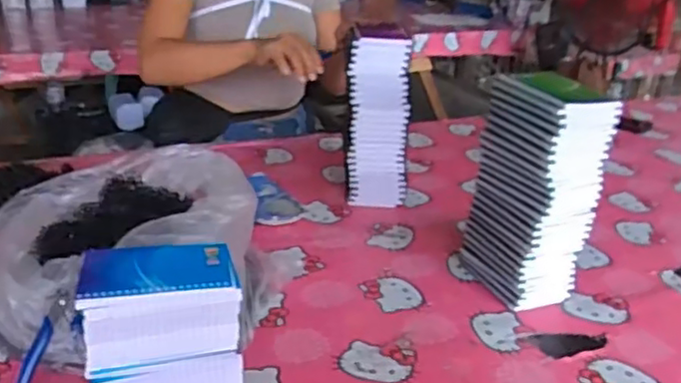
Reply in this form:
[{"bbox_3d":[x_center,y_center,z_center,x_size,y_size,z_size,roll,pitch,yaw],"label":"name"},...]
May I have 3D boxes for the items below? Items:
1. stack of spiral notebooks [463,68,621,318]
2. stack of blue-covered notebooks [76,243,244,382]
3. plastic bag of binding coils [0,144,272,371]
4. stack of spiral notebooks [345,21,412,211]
[{"bbox_3d":[0.252,0.004,0.868,0.093,0.289,0.145,-10,26,-25],"label":"stack of spiral notebooks"},{"bbox_3d":[-0.167,0.150,0.635,0.134,0.174,0.090,-7,25,-20],"label":"stack of blue-covered notebooks"},{"bbox_3d":[-0.256,0.064,0.801,0.316,0.168,0.312,21,30,36],"label":"plastic bag of binding coils"},{"bbox_3d":[0.065,-0.122,1.101,0.099,0.278,0.119,5,24,6],"label":"stack of spiral notebooks"}]

